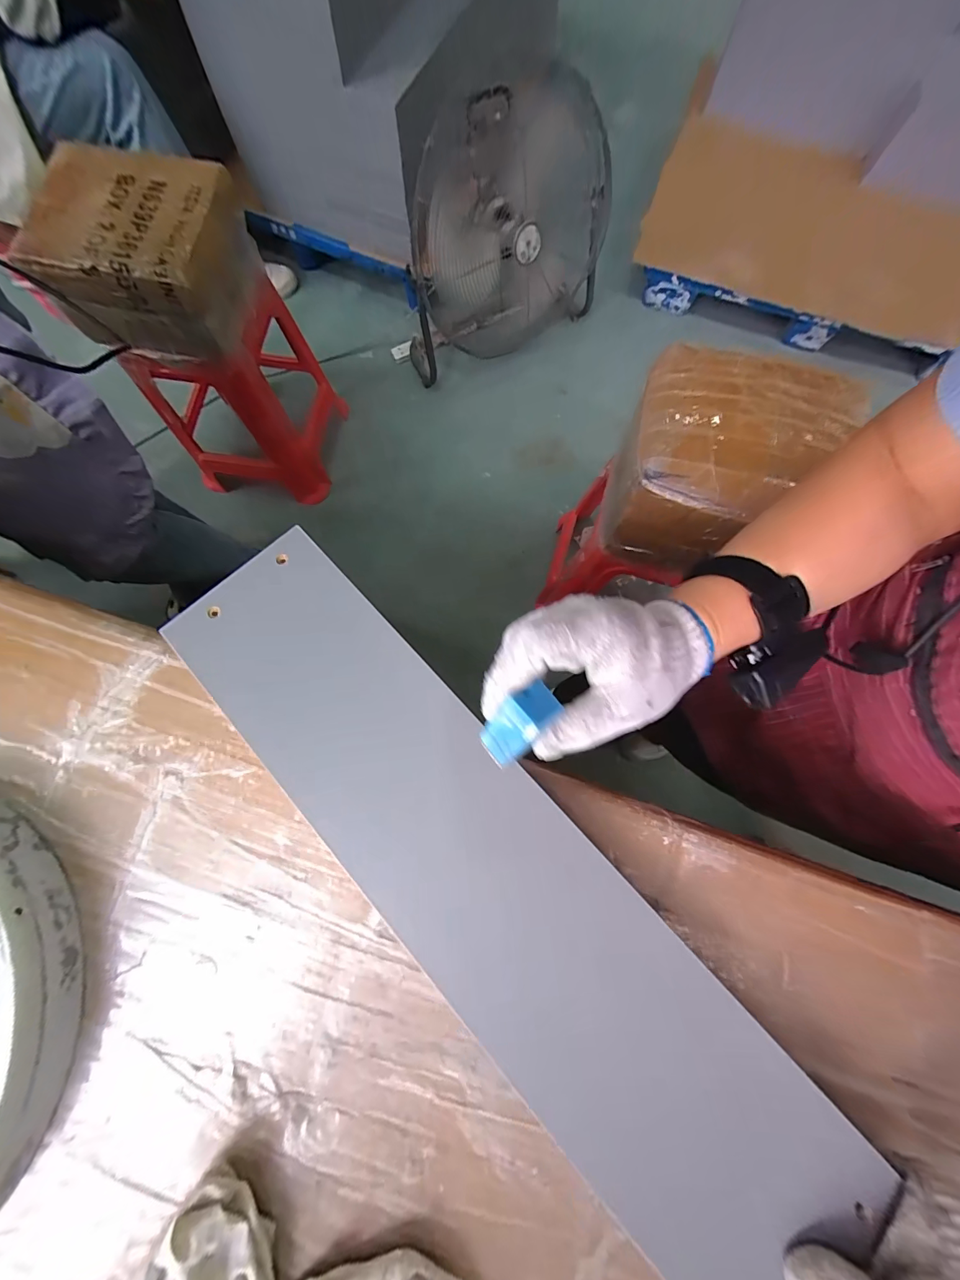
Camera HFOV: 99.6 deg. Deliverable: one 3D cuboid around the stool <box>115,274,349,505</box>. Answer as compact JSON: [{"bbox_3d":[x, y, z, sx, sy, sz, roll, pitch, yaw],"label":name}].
[{"bbox_3d":[-0.601,-0.653,1.055,0.360,0.403,0.406,17,77,1],"label":"stool"}]

